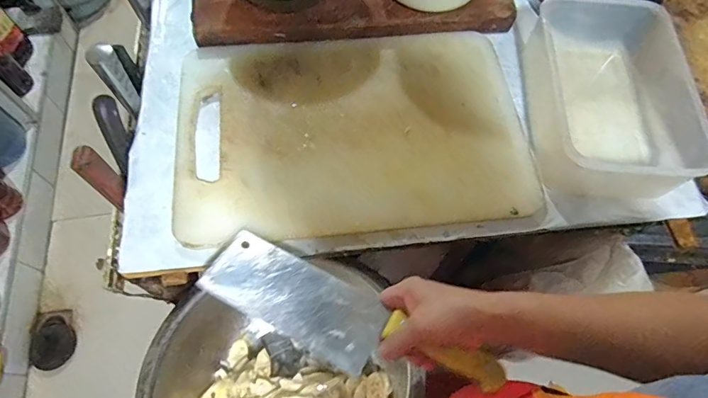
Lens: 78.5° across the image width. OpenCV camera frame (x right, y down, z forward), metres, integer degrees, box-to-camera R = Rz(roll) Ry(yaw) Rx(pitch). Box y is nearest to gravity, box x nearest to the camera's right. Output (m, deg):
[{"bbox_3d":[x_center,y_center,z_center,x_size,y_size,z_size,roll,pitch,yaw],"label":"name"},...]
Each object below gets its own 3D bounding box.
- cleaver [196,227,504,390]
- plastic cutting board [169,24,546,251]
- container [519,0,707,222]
[{"bbox_3d":[-0.009,0.110,0.404,0.283,0.019,0.078,21,66,15],"label":"cleaver"},{"bbox_3d":[-0.001,-0.096,0.552,0.432,0.018,0.298,-7,65,-5],"label":"plastic cutting board"},{"bbox_3d":[0.319,-0.128,0.549,0.171,0.092,0.297,5,65,1],"label":"container"}]

